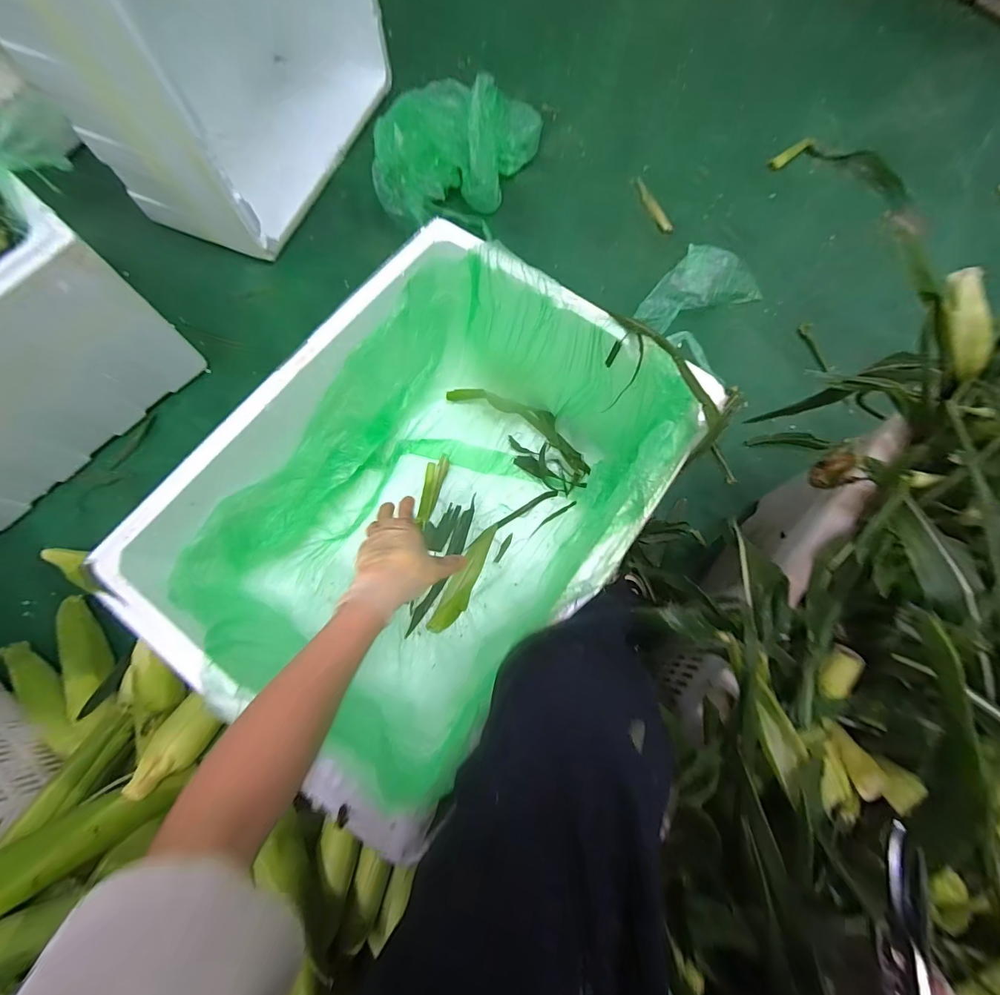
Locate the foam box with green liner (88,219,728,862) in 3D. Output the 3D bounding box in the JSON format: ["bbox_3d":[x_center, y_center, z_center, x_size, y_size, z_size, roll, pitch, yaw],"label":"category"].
[{"bbox_3d":[-0.082,0.012,0.623,0.437,0.335,0.566,35,77,9],"label":"foam box with green liner"}]

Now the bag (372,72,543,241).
[{"bbox_3d":[-0.091,-0.726,0.931,0.323,0.135,0.318,9,74,2],"label":"bag"}]

